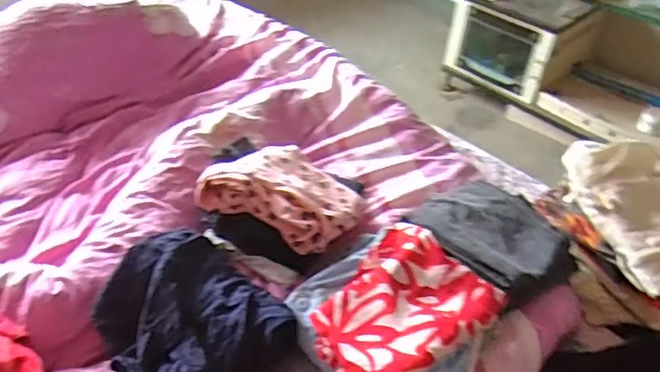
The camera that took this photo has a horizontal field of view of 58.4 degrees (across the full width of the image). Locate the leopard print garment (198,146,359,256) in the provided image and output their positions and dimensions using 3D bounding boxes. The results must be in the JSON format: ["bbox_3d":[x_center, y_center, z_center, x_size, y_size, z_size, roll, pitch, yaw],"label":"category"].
[{"bbox_3d":[-0.068,-0.006,0.930,0.223,0.090,0.201,17,40,15],"label":"leopard print garment"}]

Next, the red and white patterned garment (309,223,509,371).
[{"bbox_3d":[0.086,0.150,0.766,0.230,0.049,0.189,-26,47,-32],"label":"red and white patterned garment"}]

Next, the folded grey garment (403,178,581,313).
[{"bbox_3d":[0.248,0.070,0.915,0.245,0.050,0.190,31,46,30],"label":"folded grey garment"}]

